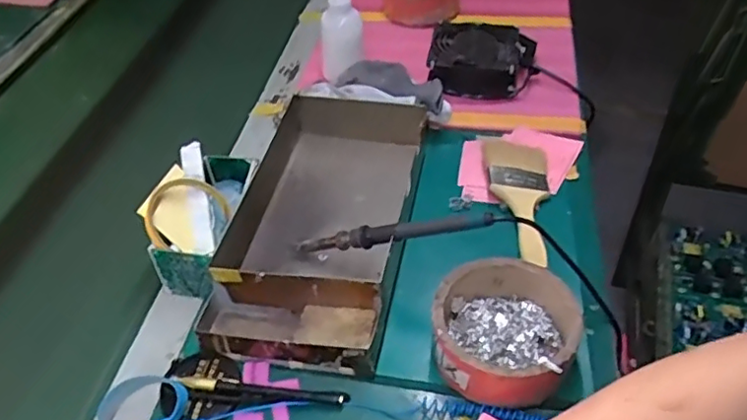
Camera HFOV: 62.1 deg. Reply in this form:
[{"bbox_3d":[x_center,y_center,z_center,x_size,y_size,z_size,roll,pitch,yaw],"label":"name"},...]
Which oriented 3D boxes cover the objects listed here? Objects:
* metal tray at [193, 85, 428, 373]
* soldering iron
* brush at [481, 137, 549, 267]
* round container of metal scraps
[{"bbox_3d":[-0.055,0.000,0.649,0.175,0.063,0.338,4,45,8],"label":"metal tray"},{"bbox_3d":[0.013,0.023,0.582,0.200,0.017,0.018,-10,40,27],"label":"soldering iron"},{"bbox_3d":[0.162,-0.020,0.679,0.072,0.032,0.177,0,45,4],"label":"brush"},{"bbox_3d":[0.114,0.104,0.540,0.117,0.051,0.118,-2,45,2],"label":"round container of metal scraps"}]

